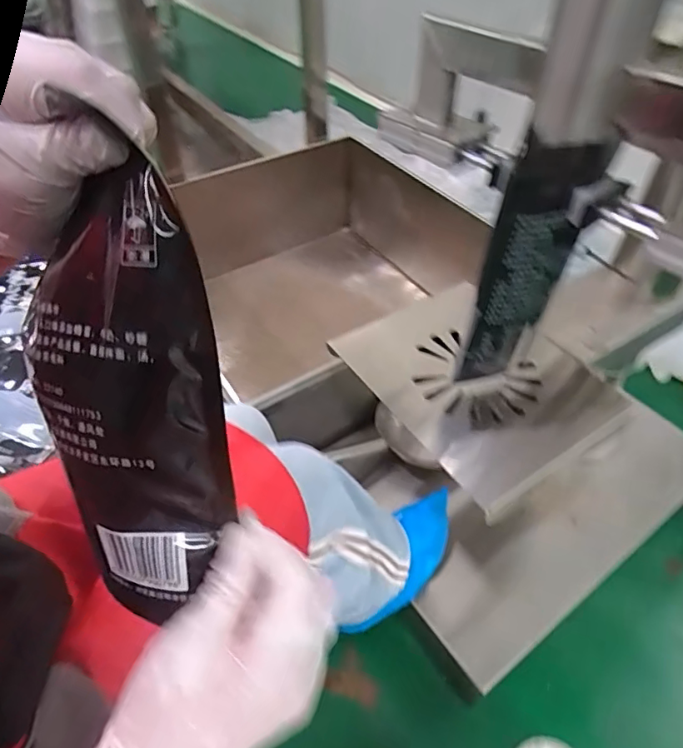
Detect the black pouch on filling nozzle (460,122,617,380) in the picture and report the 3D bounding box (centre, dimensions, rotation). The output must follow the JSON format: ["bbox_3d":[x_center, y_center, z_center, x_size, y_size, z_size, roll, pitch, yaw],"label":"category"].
[{"bbox_3d":[0.166,-0.091,0.493,0.071,0.244,0.068,27,52,22],"label":"black pouch on filling nozzle"}]

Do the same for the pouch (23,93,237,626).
[{"bbox_3d":[-0.098,0.019,0.239,0.100,0.206,0.023,5,16,22],"label":"pouch"}]

